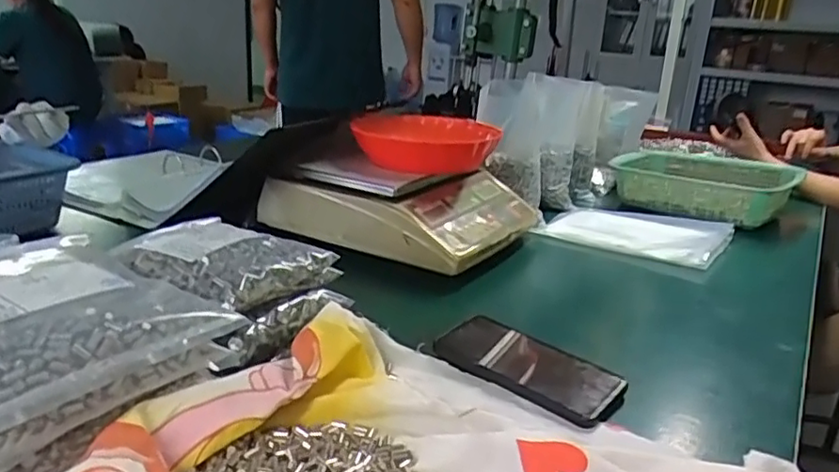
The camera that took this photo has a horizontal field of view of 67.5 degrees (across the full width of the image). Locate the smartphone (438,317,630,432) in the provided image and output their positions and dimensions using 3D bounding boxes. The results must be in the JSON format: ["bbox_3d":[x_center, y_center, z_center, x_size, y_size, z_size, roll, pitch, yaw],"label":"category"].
[{"bbox_3d":[0.100,0.117,0.566,0.161,0.018,0.081,18,30,36],"label":"smartphone"}]

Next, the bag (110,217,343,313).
[{"bbox_3d":[-0.182,0.021,0.571,0.171,0.041,0.141,16,22,20],"label":"bag"}]

